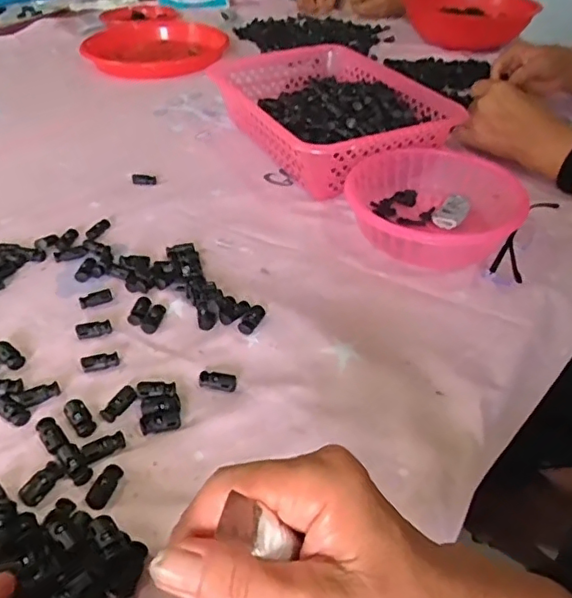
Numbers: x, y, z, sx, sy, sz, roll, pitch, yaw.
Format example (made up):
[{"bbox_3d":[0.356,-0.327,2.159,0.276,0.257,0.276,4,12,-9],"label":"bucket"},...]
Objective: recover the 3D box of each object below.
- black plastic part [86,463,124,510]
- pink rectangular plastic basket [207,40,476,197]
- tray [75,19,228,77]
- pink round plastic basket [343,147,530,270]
[{"bbox_3d":[-0.113,0.117,0.354,0.013,0.006,0.029,11,41,10],"label":"black plastic part"},{"bbox_3d":[0.046,-0.235,0.730,0.208,0.086,0.297,-17,44,-22],"label":"pink rectangular plastic basket"},{"bbox_3d":[-0.231,-0.446,1.008,0.238,0.038,0.189,1,40,-2],"label":"tray"},{"bbox_3d":[0.149,-0.092,0.582,0.168,0.056,0.158,2,40,-1],"label":"pink round plastic basket"}]

